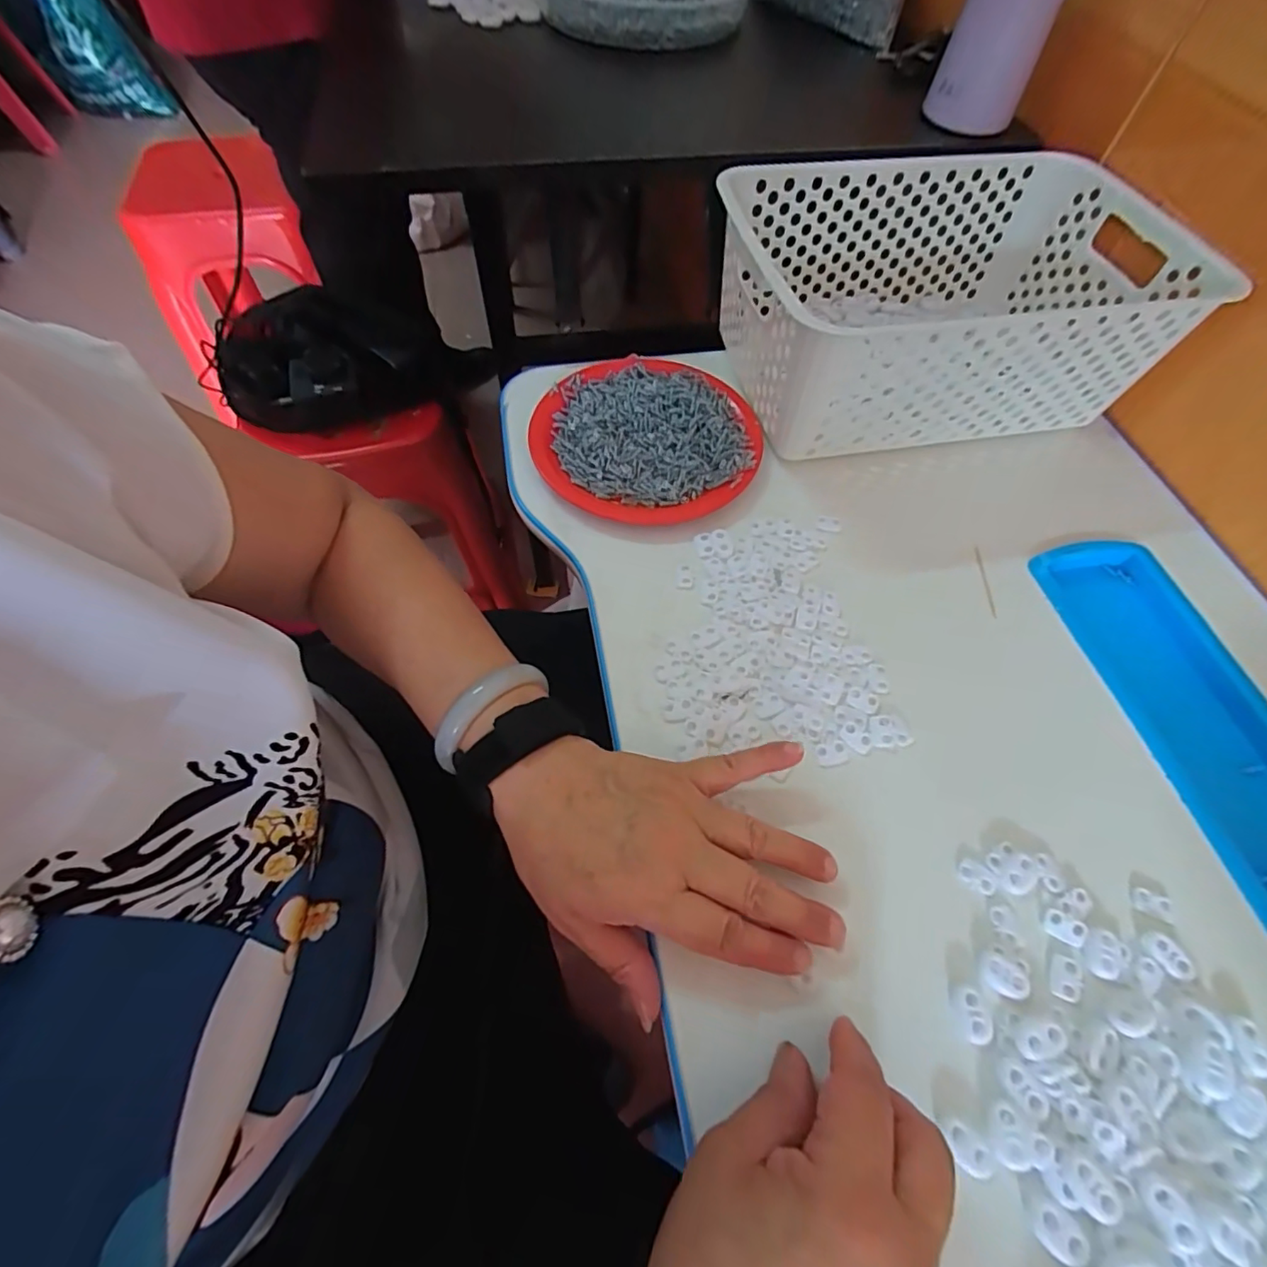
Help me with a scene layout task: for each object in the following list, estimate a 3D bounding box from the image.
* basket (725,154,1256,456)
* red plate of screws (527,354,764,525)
[{"bbox_3d":[0.221,-0.246,0.429,0.300,0.114,0.204,-8,61,-6],"label":"basket"},{"bbox_3d":[0.011,-0.148,0.418,0.164,0.021,0.157,1,61,-1],"label":"red plate of screws"}]

